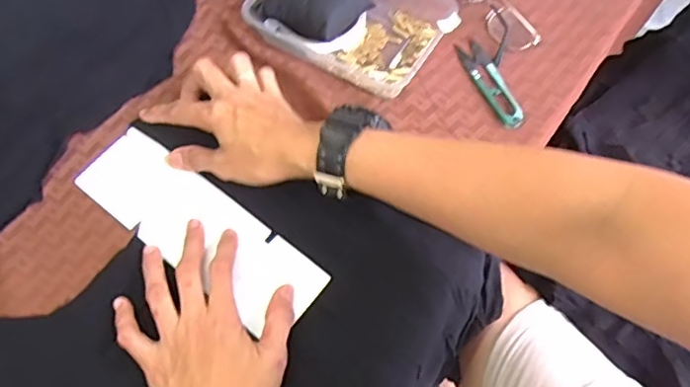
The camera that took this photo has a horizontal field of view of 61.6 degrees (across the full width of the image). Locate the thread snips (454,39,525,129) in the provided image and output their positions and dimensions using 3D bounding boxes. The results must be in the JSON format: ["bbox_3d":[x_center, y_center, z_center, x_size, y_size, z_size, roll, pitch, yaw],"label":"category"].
[{"bbox_3d":[0.134,-0.102,0.532,0.026,0.005,0.100,-21,65,-9],"label":"thread snips"}]

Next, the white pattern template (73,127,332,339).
[{"bbox_3d":[-0.122,0.027,0.483,0.230,0.010,0.075,31,68,14],"label":"white pattern template"}]

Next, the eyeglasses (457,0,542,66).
[{"bbox_3d":[0.135,-0.182,0.563,0.044,0.021,0.119,-27,66,-11],"label":"eyeglasses"}]

